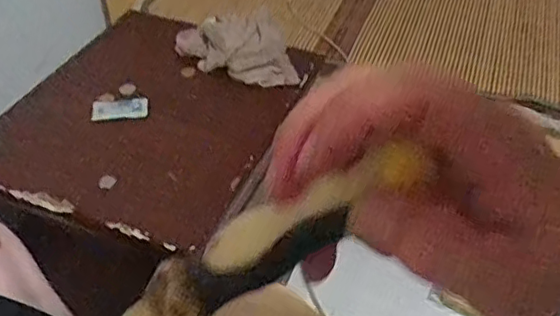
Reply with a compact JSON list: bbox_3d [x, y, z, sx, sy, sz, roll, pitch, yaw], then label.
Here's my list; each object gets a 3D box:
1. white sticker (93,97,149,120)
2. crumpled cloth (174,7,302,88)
[{"bbox_3d":[-0.202,-0.062,0.752,0.069,0.007,0.040,0,42,-2],"label":"white sticker"},{"bbox_3d":[-0.058,-0.152,0.804,0.184,0.062,0.076,20,46,20],"label":"crumpled cloth"}]

